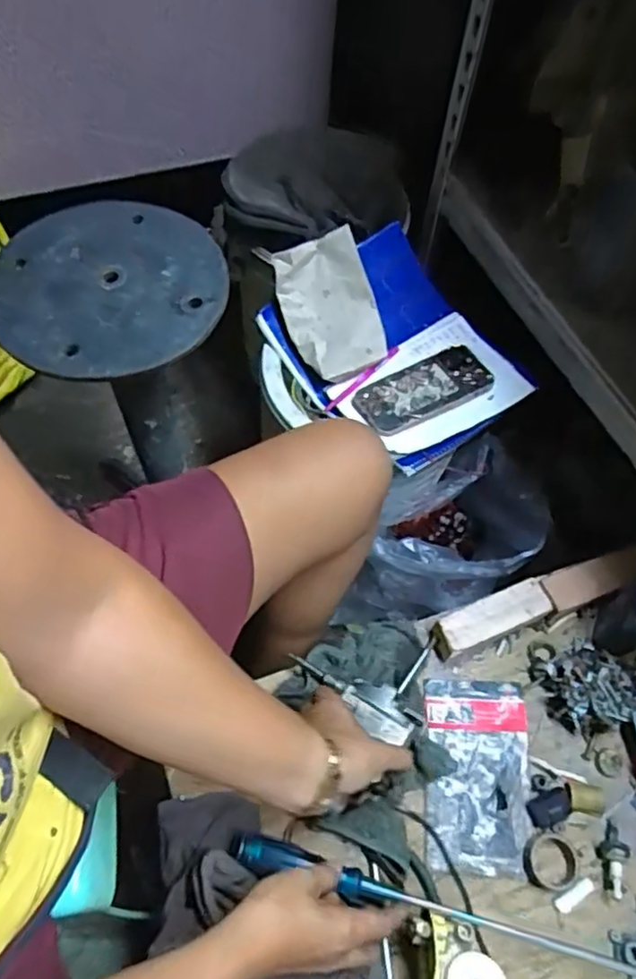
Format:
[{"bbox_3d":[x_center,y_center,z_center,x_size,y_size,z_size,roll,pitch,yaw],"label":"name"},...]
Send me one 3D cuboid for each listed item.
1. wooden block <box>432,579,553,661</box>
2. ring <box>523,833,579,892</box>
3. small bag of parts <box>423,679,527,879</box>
[{"bbox_3d":[0.182,0.137,0.685,0.126,0.034,0.040,-19,64,-14],"label":"wooden block"},{"bbox_3d":[0.214,0.339,0.587,0.052,0.017,0.047,13,61,3],"label":"ring"},{"bbox_3d":[0.156,0.275,0.630,0.099,0.005,0.173,5,61,-1],"label":"small bag of parts"}]

